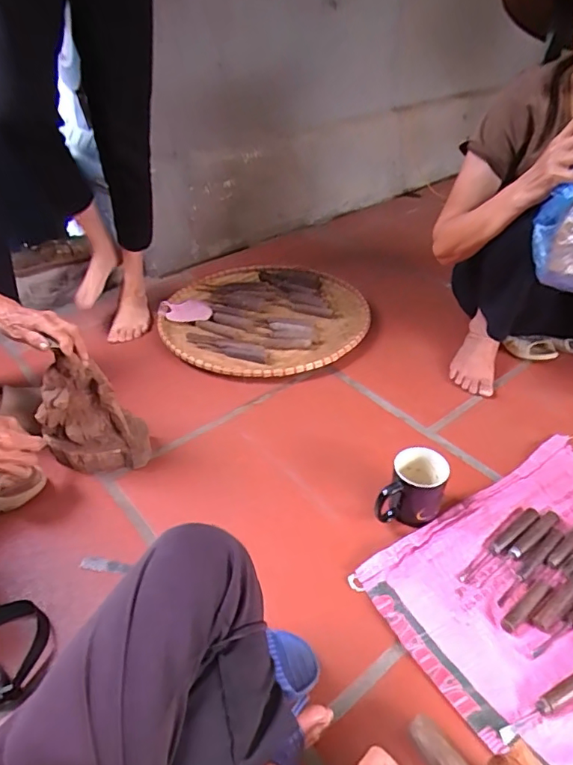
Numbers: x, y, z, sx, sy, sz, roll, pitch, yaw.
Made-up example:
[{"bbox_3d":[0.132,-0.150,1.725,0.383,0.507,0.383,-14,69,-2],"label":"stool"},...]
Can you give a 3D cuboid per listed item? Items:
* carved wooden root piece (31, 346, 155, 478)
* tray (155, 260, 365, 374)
[{"bbox_3d":[-0.326,0.061,0.878,0.164,0.217,0.084,-14,40,-16],"label":"carved wooden root piece"},{"bbox_3d":[-0.047,-0.175,1.286,0.468,0.053,0.495,-1,38,1],"label":"tray"}]

